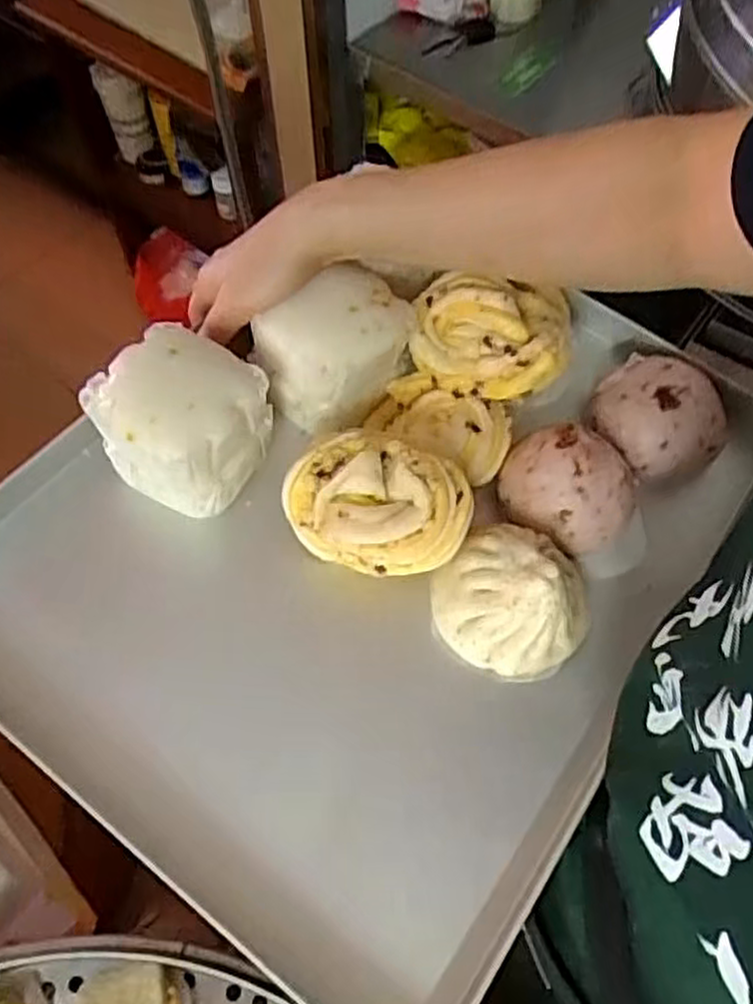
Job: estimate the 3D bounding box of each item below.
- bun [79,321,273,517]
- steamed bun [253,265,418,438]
[{"bbox_3d":[-0.115,-0.047,0.439,0.088,0.070,0.080,25,63,13],"label":"bun"},{"bbox_3d":[-0.023,-0.097,0.476,0.087,0.069,0.064,-33,66,-18],"label":"steamed bun"}]

